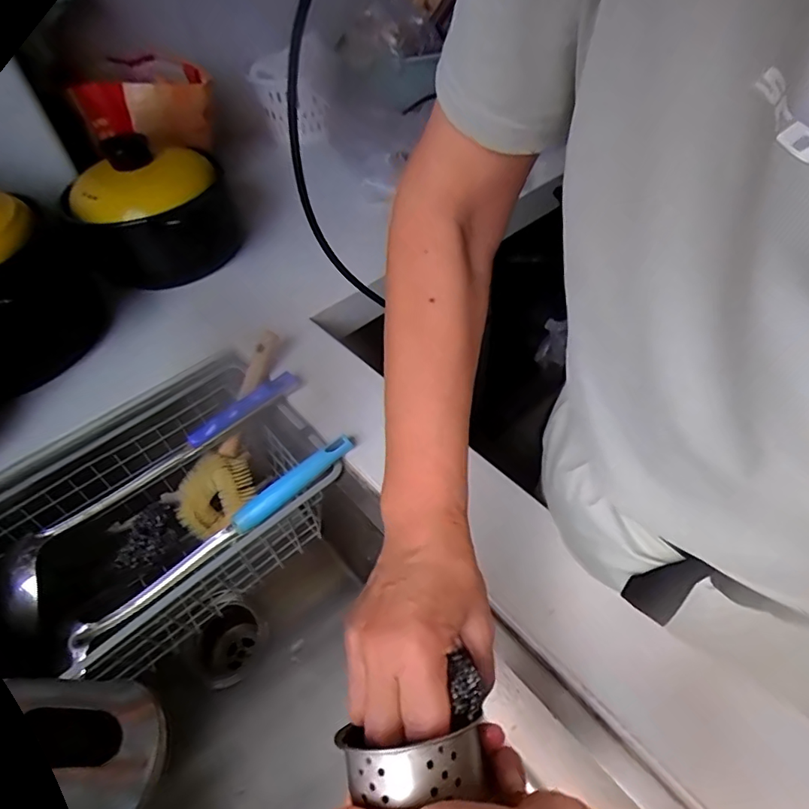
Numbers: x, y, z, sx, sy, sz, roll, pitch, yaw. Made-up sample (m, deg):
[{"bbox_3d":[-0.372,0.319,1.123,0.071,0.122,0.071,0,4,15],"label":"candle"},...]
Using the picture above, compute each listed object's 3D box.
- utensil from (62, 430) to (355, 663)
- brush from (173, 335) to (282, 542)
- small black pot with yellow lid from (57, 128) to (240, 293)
[{"bbox_3d":[-0.173,0.127,0.476,0.299,0.022,0.026,-37,54,-6],"label":"utensil"},{"bbox_3d":[-0.185,0.034,0.560,0.078,0.040,0.238,18,86,20],"label":"brush"},{"bbox_3d":[-0.321,-0.246,0.661,0.180,0.151,0.147,-28,52,-17],"label":"small black pot with yellow lid"}]

